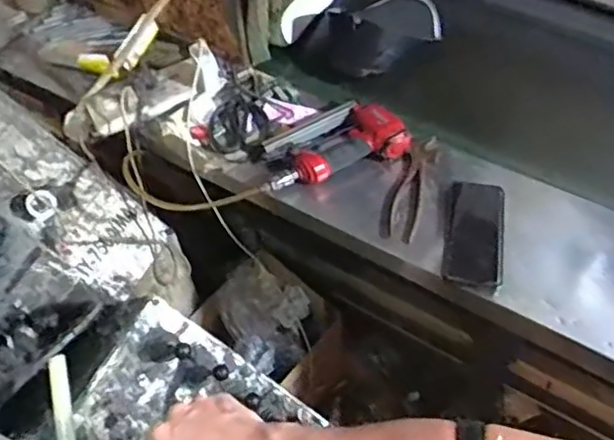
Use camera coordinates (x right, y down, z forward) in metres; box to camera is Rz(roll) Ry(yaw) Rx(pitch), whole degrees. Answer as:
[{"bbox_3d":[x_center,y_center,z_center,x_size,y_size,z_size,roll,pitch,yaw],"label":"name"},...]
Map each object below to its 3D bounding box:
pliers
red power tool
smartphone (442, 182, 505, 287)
[{"bbox_3d":[0.133,-0.045,0.830,0.046,0.017,0.153,16,59,13],"label":"pliers"},{"bbox_3d":[0.034,-0.109,0.860,0.191,0.040,0.105,-18,58,-9],"label":"red power tool"},{"bbox_3d":[0.206,0.014,0.784,0.068,0.007,0.135,3,60,16],"label":"smartphone"}]

